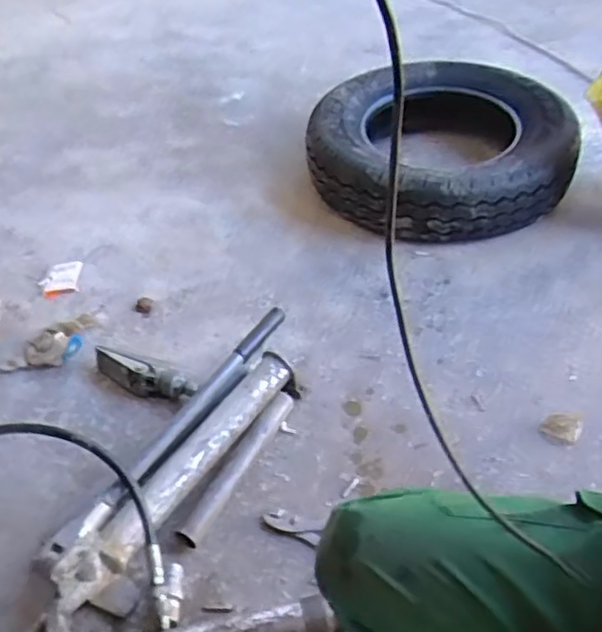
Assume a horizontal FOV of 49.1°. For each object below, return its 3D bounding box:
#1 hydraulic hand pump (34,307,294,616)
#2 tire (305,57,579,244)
[{"bbox_3d":[-0.156,0.209,0.967,0.115,0.161,0.473,19,48,22],"label":"hydraulic hand pump"},{"bbox_3d":[0.314,-0.398,1.547,0.582,0.173,0.577,5,44,9],"label":"tire"}]

